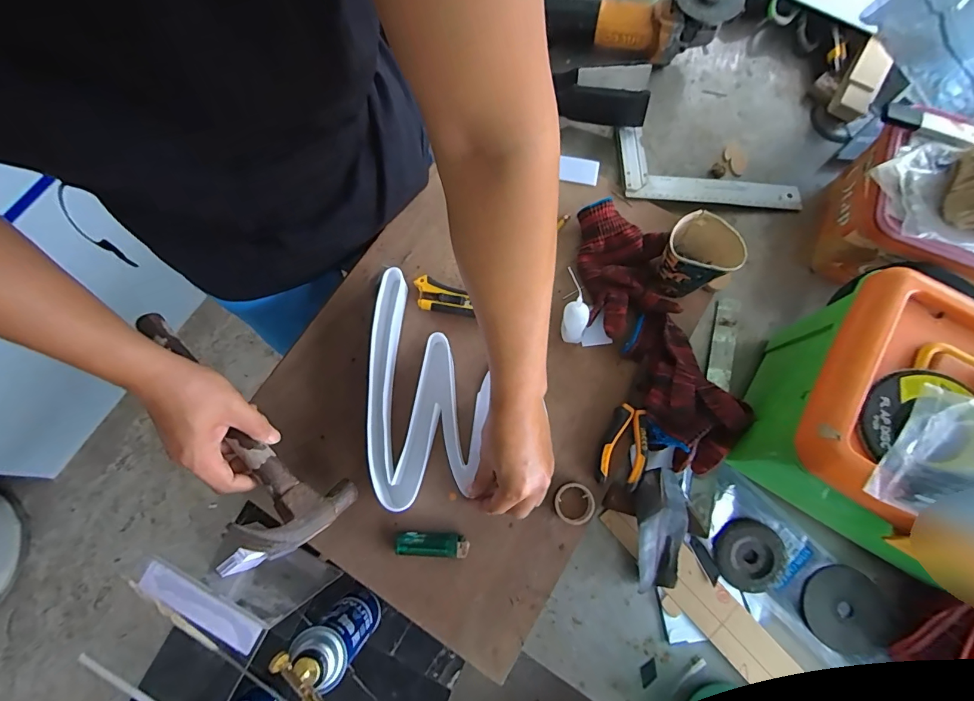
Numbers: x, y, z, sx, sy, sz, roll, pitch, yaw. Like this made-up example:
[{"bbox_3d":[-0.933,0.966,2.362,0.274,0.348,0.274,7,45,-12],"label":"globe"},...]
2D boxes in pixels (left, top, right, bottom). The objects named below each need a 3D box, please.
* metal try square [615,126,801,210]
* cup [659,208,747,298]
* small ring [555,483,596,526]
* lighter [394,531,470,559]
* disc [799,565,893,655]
[{"bbox_3d":[0.314,-0.255,0.615,0.256,0.032,0.111,5,75,3],"label":"metal try square"},{"bbox_3d":[0.246,-0.107,0.520,0.069,0.085,0.079,-39,77,-8],"label":"cup"},{"bbox_3d":[0.100,0.174,0.492,0.045,0.015,0.046,-1,74,2],"label":"small ring"},{"bbox_3d":[-0.063,0.217,0.483,0.082,0.010,0.024,3,75,3],"label":"lighter"},{"bbox_3d":[0.395,0.286,0.478,0.086,0.006,0.085,-1,74,2],"label":"disc"}]

